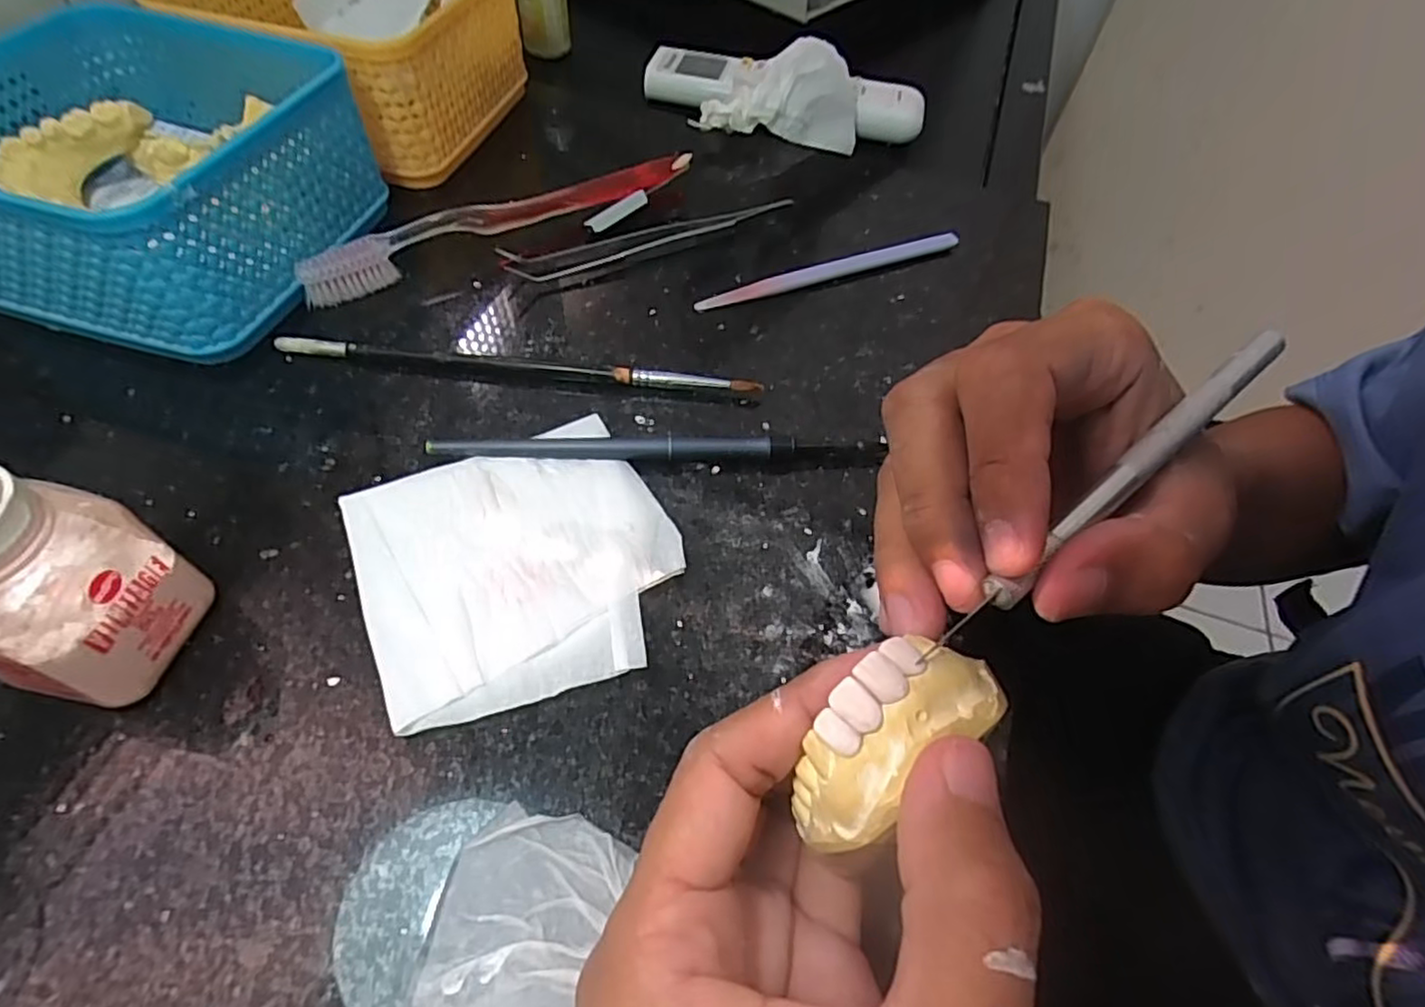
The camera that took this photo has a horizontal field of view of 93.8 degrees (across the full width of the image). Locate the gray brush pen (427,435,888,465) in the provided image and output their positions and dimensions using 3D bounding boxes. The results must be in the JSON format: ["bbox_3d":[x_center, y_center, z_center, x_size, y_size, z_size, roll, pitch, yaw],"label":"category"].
[{"bbox_3d":[-0.018,-0.020,0.242,0.158,0.009,0.007,0,55,-6],"label":"gray brush pen"}]

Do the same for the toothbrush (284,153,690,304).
[{"bbox_3d":[-0.093,-0.131,0.304,0.181,0.021,0.017,-27,61,-22],"label":"toothbrush"}]

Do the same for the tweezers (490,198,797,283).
[{"bbox_3d":[-0.028,-0.125,0.312,0.138,0.011,0.019,-18,58,-17],"label":"tweezers"}]

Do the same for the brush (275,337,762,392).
[{"bbox_3d":[-0.075,-0.055,0.262,0.184,0.008,0.008,6,54,-1],"label":"brush"}]

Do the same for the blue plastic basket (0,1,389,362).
[{"bbox_3d":[-0.224,-0.131,0.269,0.131,0.063,0.130,13,55,3],"label":"blue plastic basket"}]

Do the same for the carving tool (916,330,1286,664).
[{"bbox_3d":[0.095,-0.005,0.156,0.135,0.005,0.008,-36,65,-18],"label":"carving tool"}]

